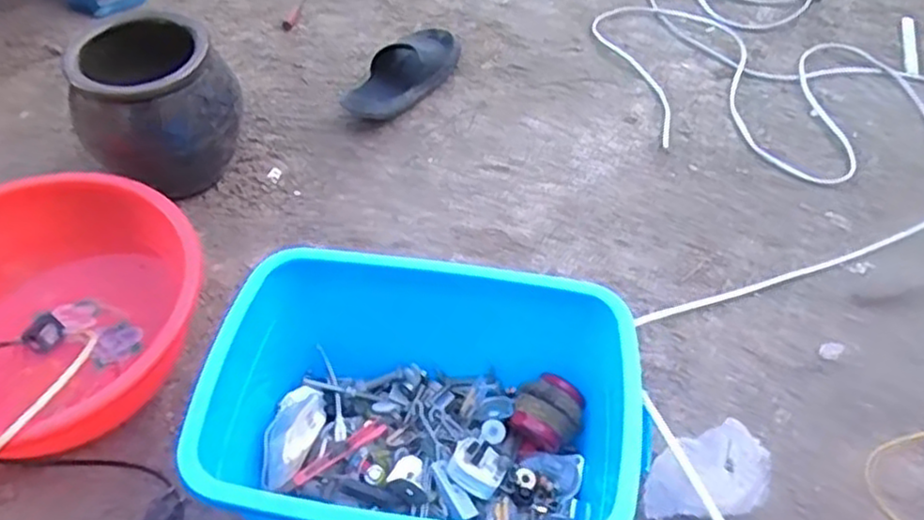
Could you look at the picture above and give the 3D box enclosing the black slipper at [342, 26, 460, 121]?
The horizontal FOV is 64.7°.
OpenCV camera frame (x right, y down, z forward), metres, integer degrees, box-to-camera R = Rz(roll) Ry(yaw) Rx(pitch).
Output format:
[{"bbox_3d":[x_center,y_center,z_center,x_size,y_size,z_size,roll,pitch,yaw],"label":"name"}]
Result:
[{"bbox_3d":[-0.109,-0.321,1.251,0.116,0.068,0.263,31,59,22],"label":"black slipper"}]

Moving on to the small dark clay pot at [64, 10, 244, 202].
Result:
[{"bbox_3d":[-0.445,-0.218,1.074,0.209,0.226,0.200,1,53,-1],"label":"small dark clay pot"}]

